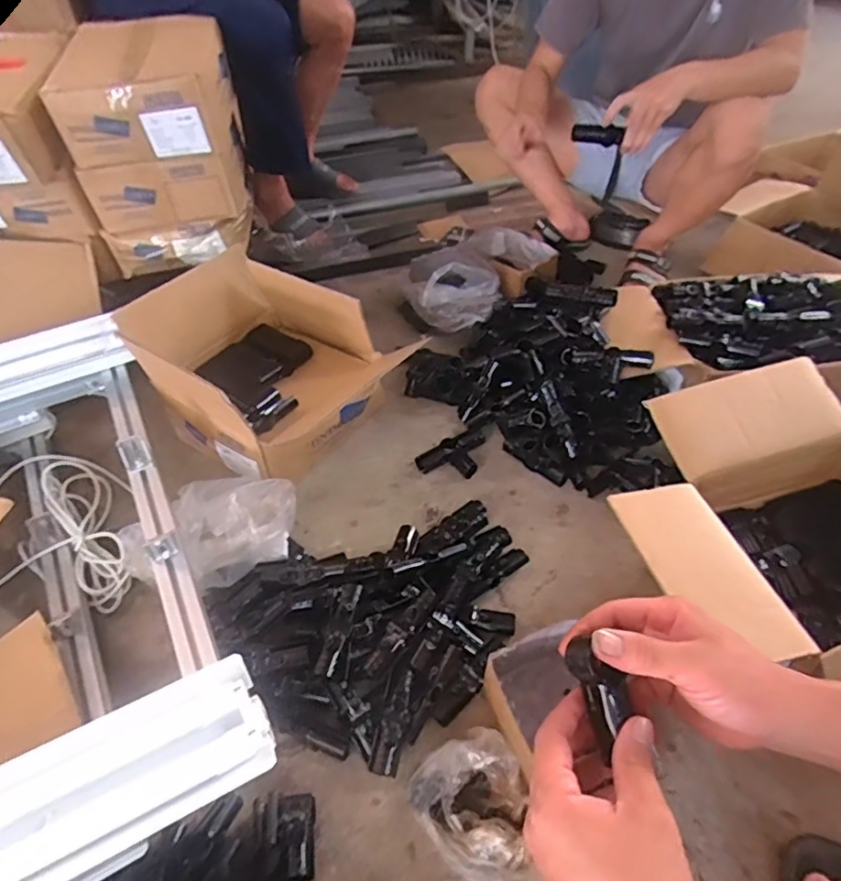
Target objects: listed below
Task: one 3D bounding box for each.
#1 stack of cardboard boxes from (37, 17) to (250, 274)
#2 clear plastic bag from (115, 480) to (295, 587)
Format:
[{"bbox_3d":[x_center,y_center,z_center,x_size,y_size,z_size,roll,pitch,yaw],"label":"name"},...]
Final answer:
[{"bbox_3d":[-0.536,-0.620,1.265,0.294,0.365,0.333,-5,45,-1],"label":"stack of cardboard boxes"},{"bbox_3d":[-0.307,0.140,0.904,0.242,0.113,0.167,-34,53,-27],"label":"clear plastic bag"}]

